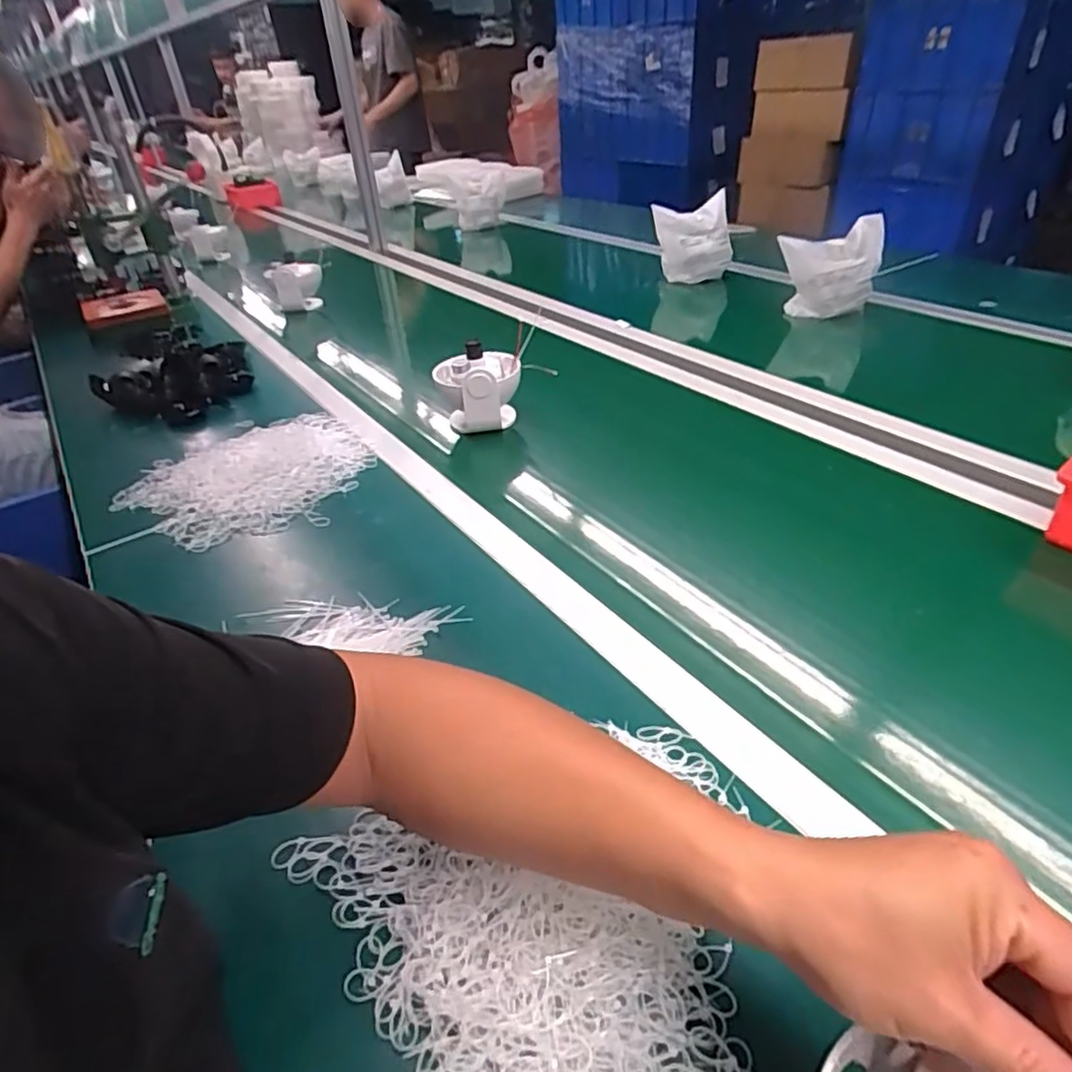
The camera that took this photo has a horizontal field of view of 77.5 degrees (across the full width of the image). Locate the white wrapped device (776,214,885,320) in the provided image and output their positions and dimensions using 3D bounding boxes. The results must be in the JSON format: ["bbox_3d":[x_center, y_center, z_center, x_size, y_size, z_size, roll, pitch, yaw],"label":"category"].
[{"bbox_3d":[0.512,-0.463,1.176,0.166,0.146,0.070,3,37,12],"label":"white wrapped device"}]

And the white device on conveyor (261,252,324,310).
[{"bbox_3d":[-0.516,-0.533,1.437,0.113,0.103,0.079,12,40,23],"label":"white device on conveyor"}]

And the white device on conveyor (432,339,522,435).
[{"bbox_3d":[-0.078,-0.196,0.922,0.116,0.112,0.103,-7,36,-1],"label":"white device on conveyor"}]

